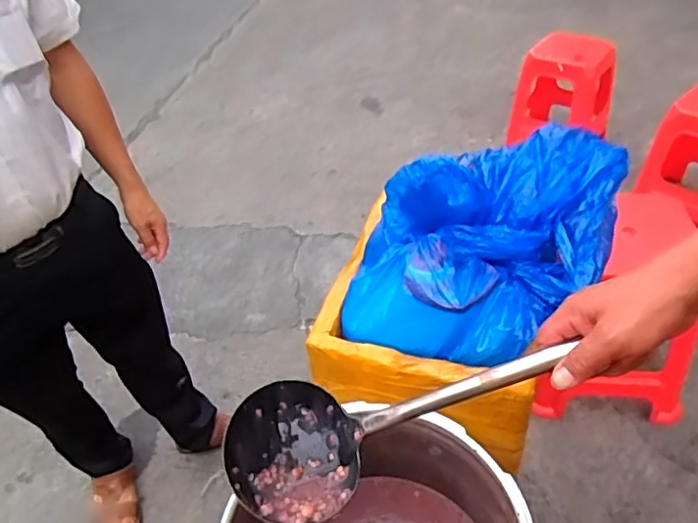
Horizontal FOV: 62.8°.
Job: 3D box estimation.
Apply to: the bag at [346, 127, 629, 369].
[{"bbox_3d":[0.181,-0.037,0.798,0.319,0.176,0.342,19,48,25],"label":"bag"}]

